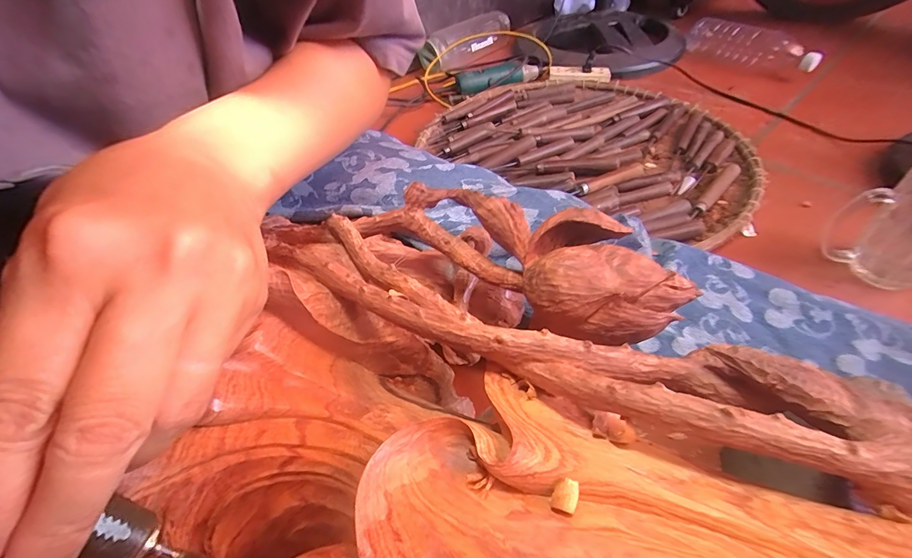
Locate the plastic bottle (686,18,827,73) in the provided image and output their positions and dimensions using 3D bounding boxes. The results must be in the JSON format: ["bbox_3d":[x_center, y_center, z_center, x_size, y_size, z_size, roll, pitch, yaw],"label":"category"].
[{"bbox_3d":[0.613,-0.480,0.823,0.073,0.080,0.294,-15,47,-8],"label":"plastic bottle"}]

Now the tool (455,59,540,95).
[{"bbox_3d":[0.088,-0.420,0.817,0.170,0.037,0.046,-9,47,-2],"label":"tool"}]

